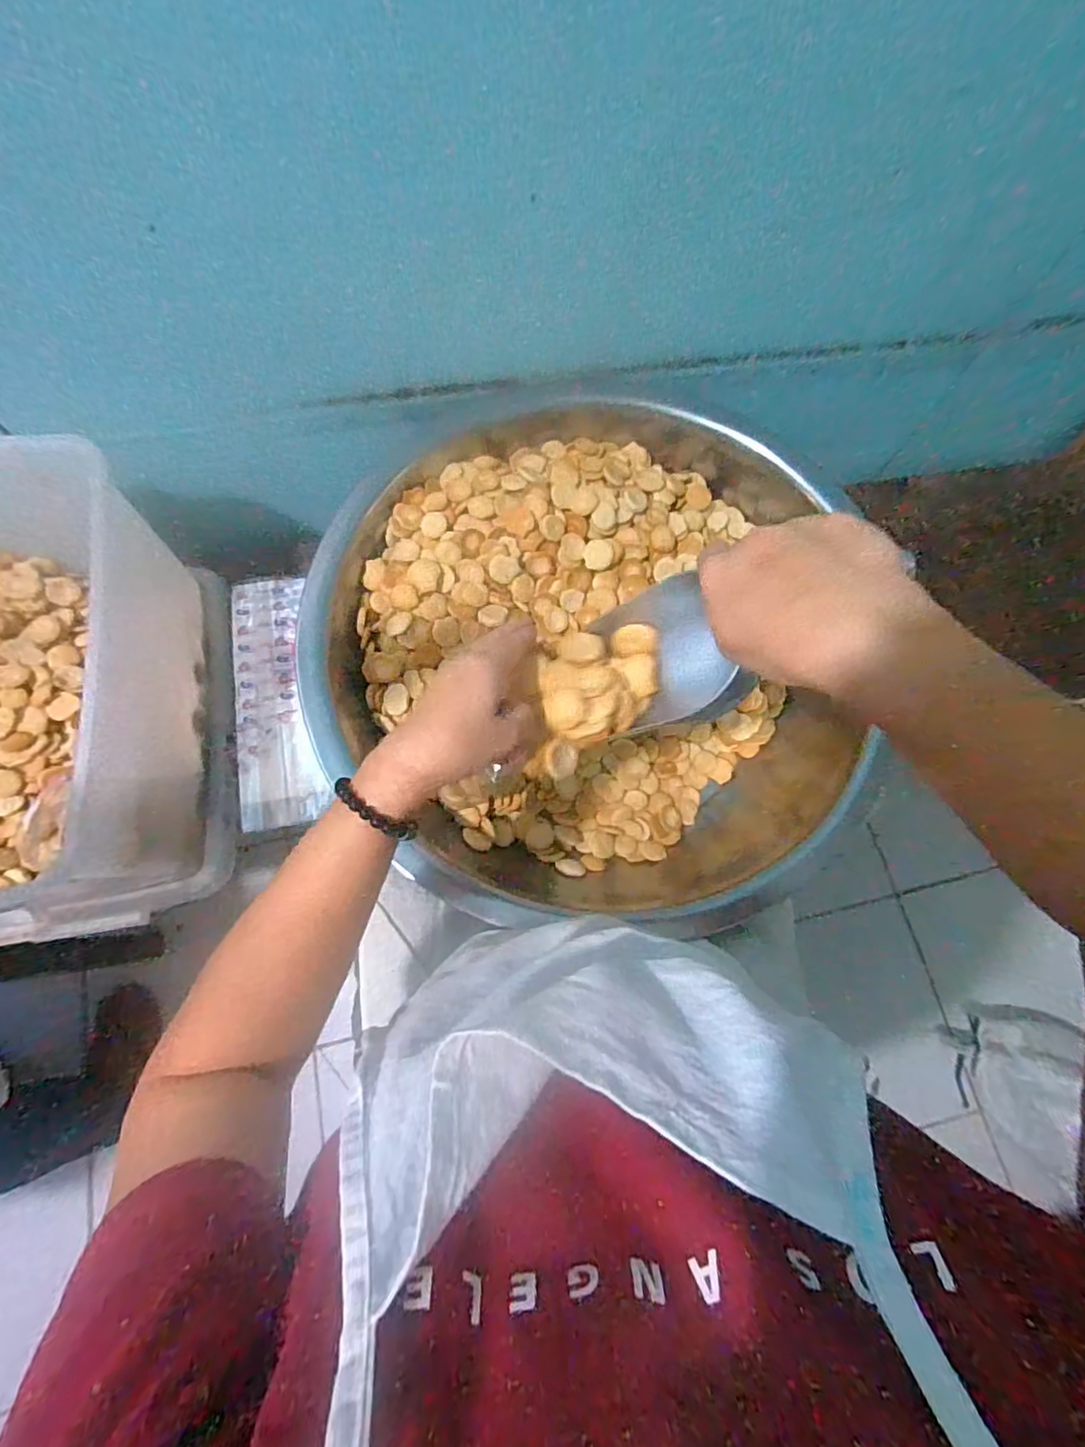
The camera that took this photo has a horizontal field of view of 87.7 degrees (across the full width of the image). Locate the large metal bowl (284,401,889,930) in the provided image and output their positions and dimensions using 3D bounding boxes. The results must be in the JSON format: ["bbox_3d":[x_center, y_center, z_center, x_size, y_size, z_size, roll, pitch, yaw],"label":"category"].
[{"bbox_3d":[0.075,-0.087,0.699,0.637,0.185,0.630,1,73,-2],"label":"large metal bowl"}]

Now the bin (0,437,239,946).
[{"bbox_3d":[-0.570,-0.043,0.604,0.355,0.235,0.521,-5,74,-4],"label":"bin"}]

